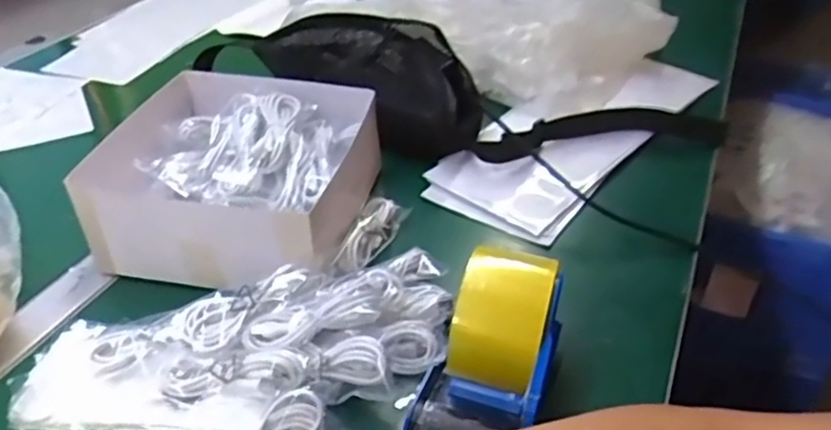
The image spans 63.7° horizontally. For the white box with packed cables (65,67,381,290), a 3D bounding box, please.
[{"bbox_3d":[-0.162,-0.035,0.603,0.215,0.093,0.204,9,39,12],"label":"white box with packed cables"}]

